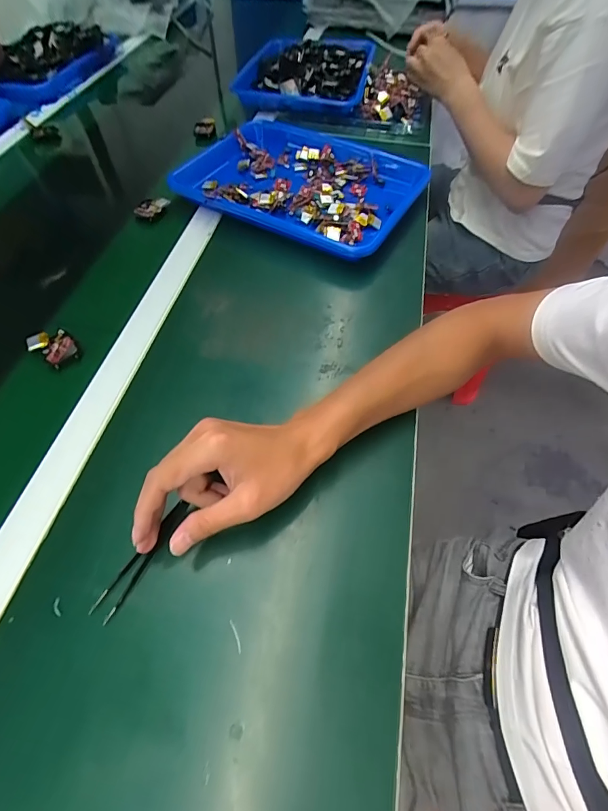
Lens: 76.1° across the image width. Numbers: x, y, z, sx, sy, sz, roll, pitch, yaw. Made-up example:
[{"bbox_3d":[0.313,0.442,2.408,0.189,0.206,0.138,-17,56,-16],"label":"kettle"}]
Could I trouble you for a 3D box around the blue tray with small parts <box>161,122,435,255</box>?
[{"bbox_3d":[-0.007,-0.345,0.604,0.358,0.043,0.271,25,61,16],"label":"blue tray with small parts"}]

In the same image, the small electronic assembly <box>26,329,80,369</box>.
[{"bbox_3d":[-0.276,-0.067,0.429,0.054,0.011,0.035,26,60,16],"label":"small electronic assembly"}]

